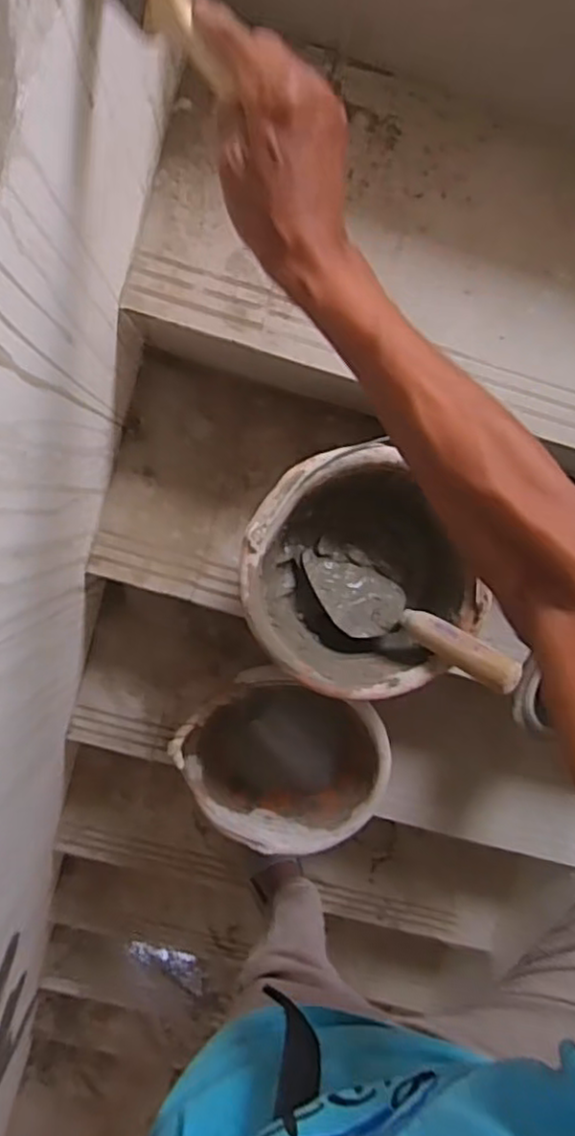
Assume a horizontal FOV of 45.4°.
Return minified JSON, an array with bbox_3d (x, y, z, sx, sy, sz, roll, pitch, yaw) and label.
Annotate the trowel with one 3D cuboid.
[{"bbox_3d":[0.115,0.057,0.723,0.071,0.257,0.071,24,94,-45],"label":"trowel"}]

